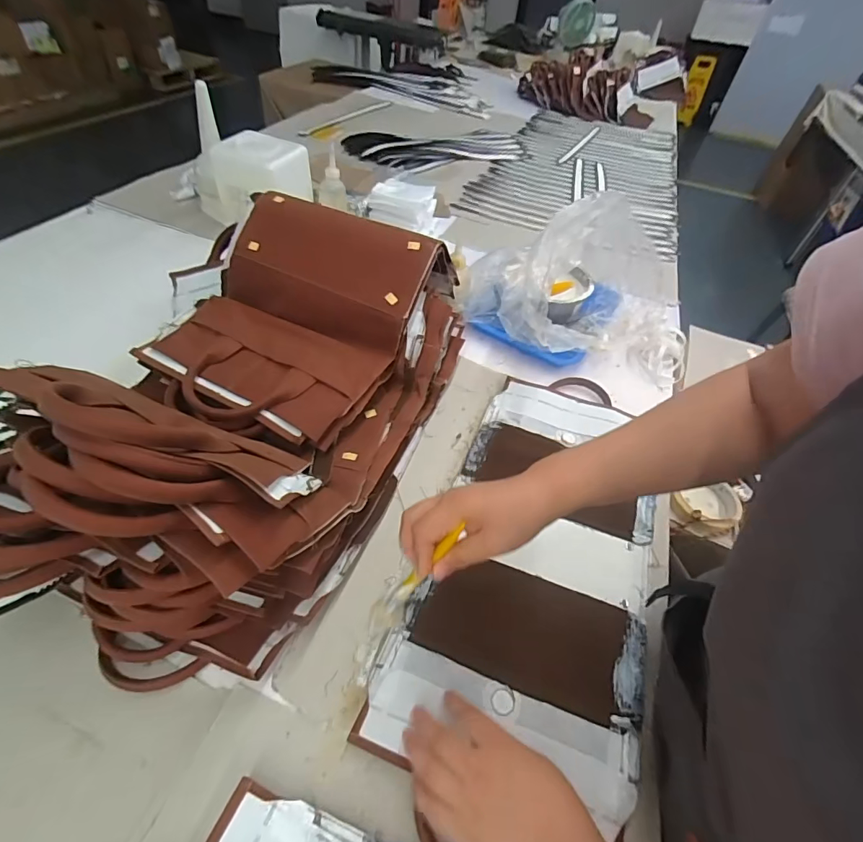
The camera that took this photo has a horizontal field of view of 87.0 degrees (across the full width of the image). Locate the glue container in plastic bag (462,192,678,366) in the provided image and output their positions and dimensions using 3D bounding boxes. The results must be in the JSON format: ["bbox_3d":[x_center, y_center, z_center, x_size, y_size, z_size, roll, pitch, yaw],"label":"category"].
[{"bbox_3d":[0.265,-0.241,0.764,0.365,0.233,0.200,-14,51,-19],"label":"glue container in plastic bag"}]

